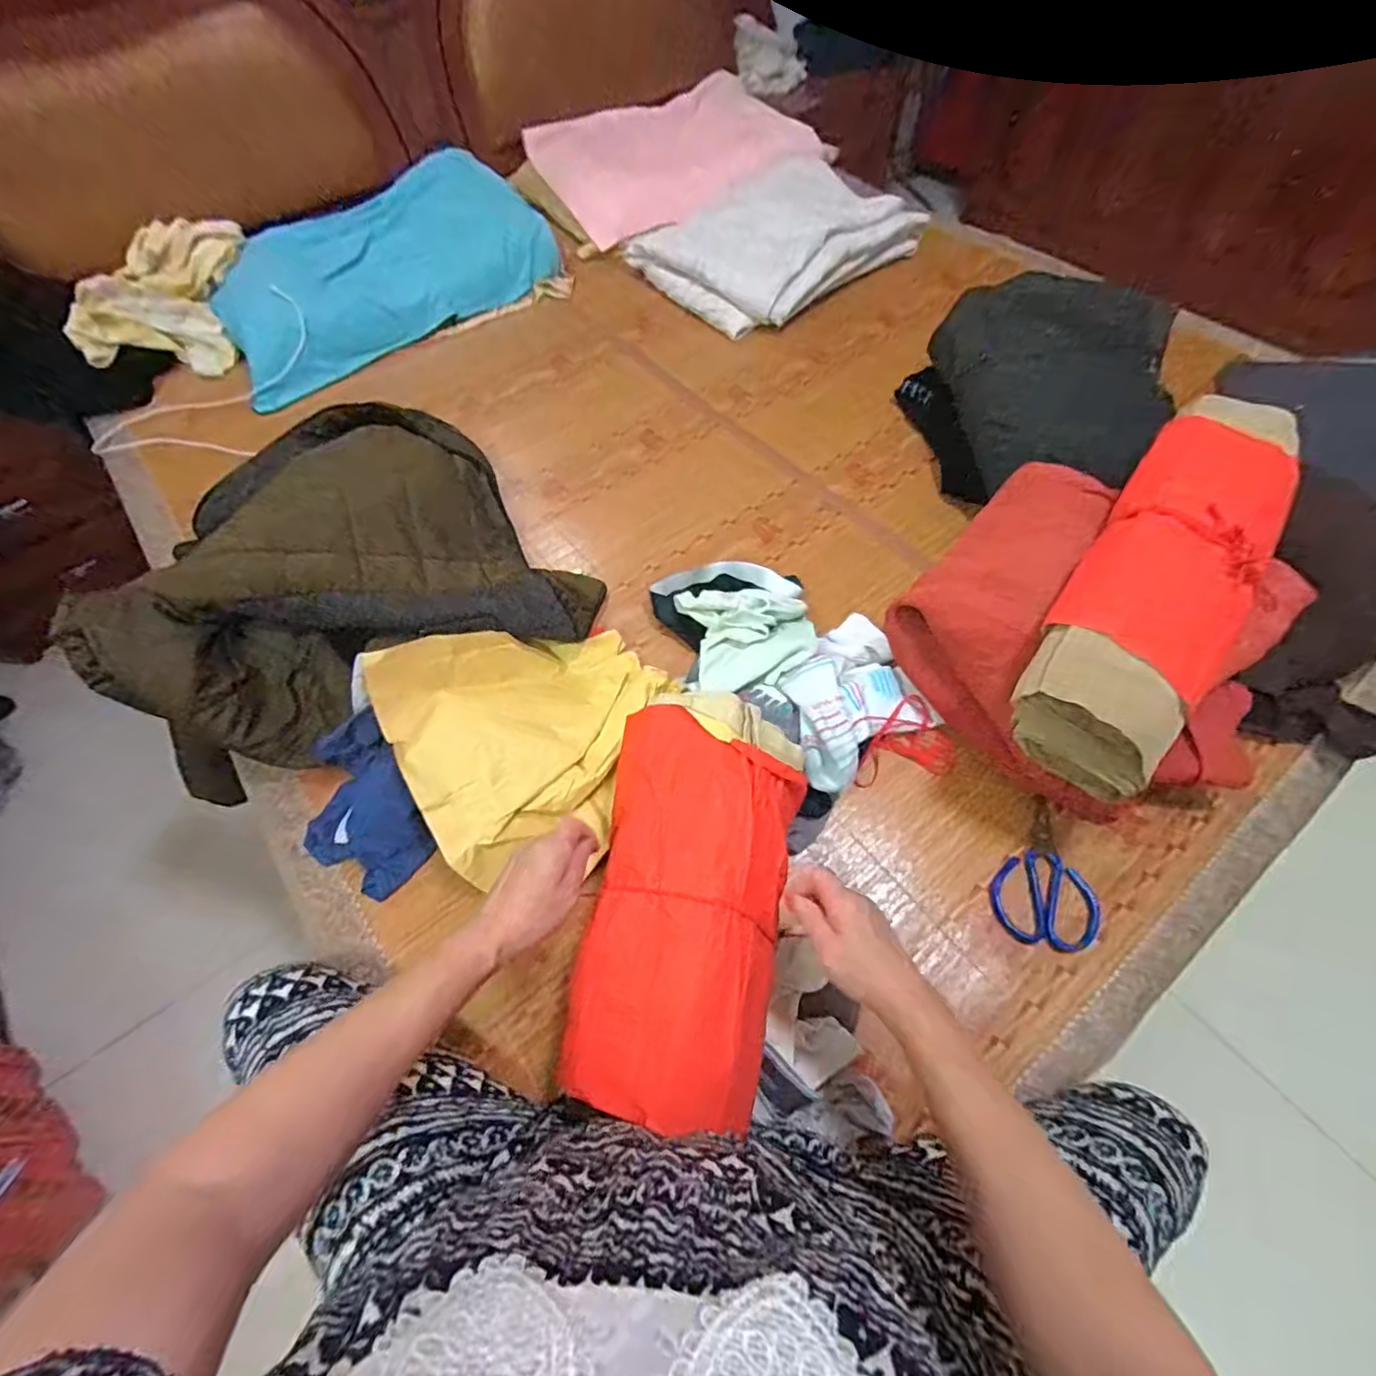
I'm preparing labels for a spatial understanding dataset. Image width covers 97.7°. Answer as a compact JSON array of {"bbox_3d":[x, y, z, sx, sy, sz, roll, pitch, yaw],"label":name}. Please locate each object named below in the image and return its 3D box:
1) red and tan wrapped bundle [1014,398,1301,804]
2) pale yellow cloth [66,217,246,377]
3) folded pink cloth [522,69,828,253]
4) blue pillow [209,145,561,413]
[{"bbox_3d":[0.498,-0.123,0.628,0.141,0.107,0.481,33,67,20],"label":"red and tan wrapped bundle"},{"bbox_3d":[-0.975,-0.734,1.111,0.230,0.059,0.310,6,91,-18],"label":"pale yellow cloth"},{"bbox_3d":[-0.027,-1.241,1.398,0.594,0.029,0.396,-33,82,-9],"label":"folded pink cloth"},{"bbox_3d":[-0.592,-0.825,1.185,0.660,0.145,0.294,-38,64,-17],"label":"blue pillow"}]

